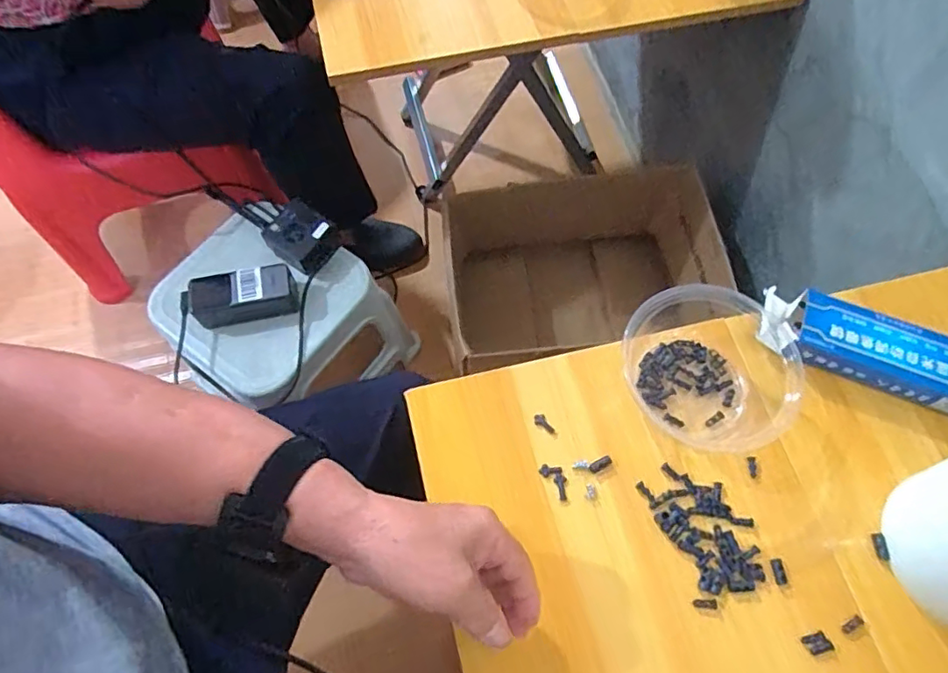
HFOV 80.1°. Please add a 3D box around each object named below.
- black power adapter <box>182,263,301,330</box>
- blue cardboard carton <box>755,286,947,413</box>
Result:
[{"bbox_3d":[-0.315,-0.055,0.757,0.144,0.044,0.060,-10,68,-5],"label":"black power adapter"},{"bbox_3d":[0.333,0.009,0.478,0.174,0.033,0.057,22,69,8],"label":"blue cardboard carton"}]

